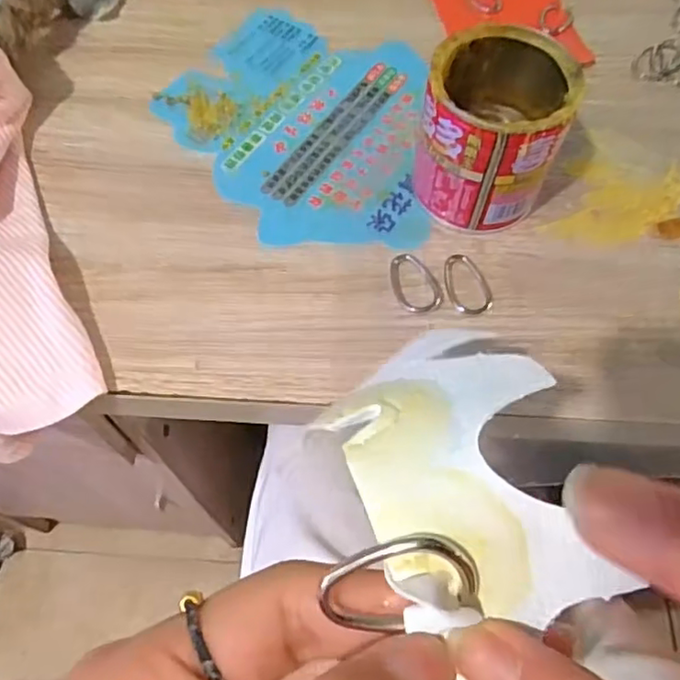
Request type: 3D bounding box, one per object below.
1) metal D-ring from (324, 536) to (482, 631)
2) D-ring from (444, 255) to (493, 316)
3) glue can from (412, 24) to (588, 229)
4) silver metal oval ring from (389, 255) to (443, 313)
[{"bbox_3d":[0.011,0.045,0.114,0.027,0.004,0.016,-18,97,12],"label":"metal D-ring"},{"bbox_3d":[0.060,-0.027,0.296,0.020,0.004,0.032,-19,65,-10],"label":"D-ring"},{"bbox_3d":[0.072,-0.097,0.291,0.062,0.074,0.064,0,63,0],"label":"glue can"},{"bbox_3d":[0.035,-0.027,0.295,0.021,0.005,0.031,-18,65,-9],"label":"silver metal oval ring"}]

